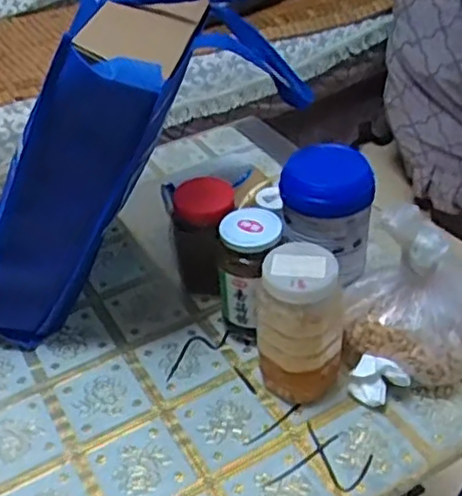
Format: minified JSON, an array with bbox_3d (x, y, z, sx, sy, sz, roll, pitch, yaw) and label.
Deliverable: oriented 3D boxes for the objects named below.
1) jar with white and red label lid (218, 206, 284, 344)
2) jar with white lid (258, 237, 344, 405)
[{"bbox_3d":[0.020,0.037,0.725,0.072,0.154,0.070,16,42,22],"label":"jar with white and red label lid"},{"bbox_3d":[0.071,0.081,0.654,0.084,0.167,0.069,2,38,7],"label":"jar with white lid"}]

